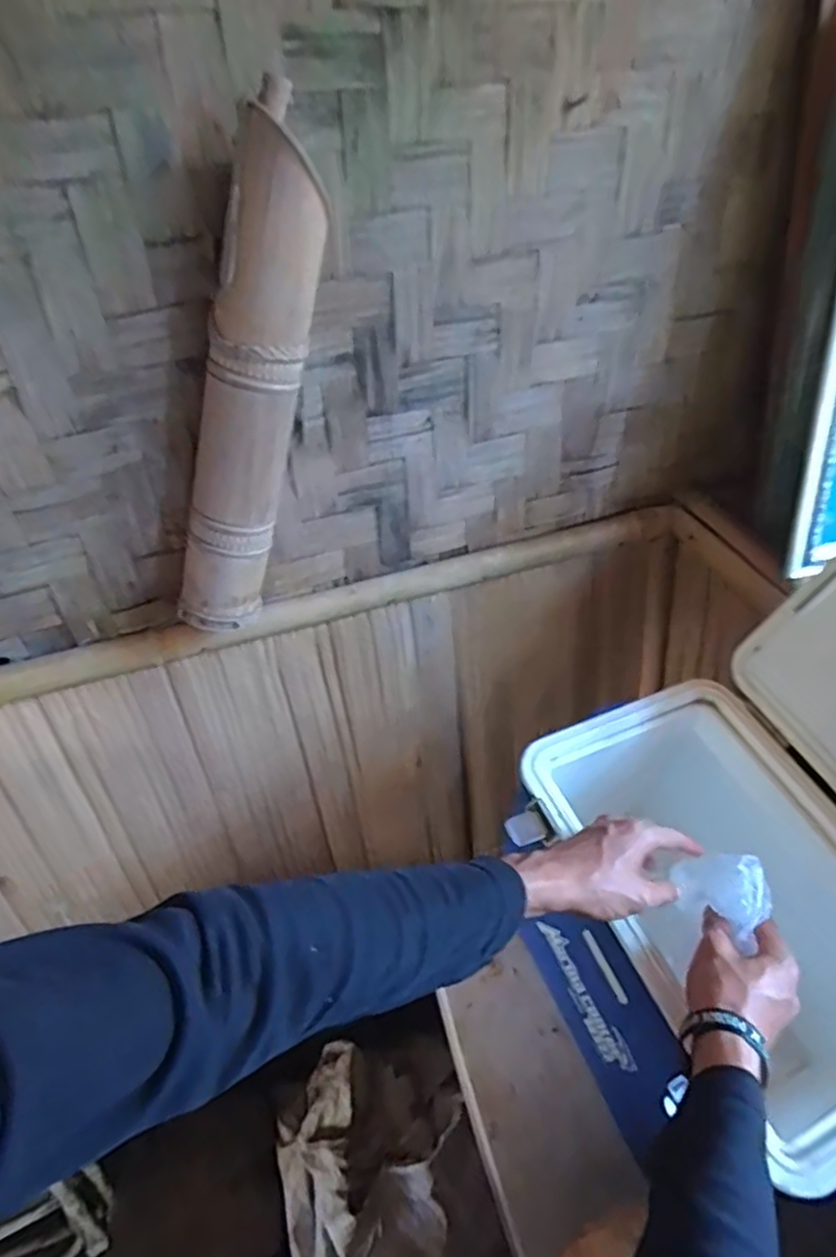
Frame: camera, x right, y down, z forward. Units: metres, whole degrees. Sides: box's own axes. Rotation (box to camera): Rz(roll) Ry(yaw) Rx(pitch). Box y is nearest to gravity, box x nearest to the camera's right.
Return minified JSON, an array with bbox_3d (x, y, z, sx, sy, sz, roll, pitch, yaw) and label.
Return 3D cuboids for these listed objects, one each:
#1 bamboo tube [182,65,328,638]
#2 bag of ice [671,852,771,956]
[{"bbox_3d":[-0.143,-0.185,0.562,0.062,0.432,0.069,37,36,28],"label":"bamboo tube"},{"bbox_3d":[0.245,0.214,0.530,0.039,0.072,0.078,2,49,2],"label":"bag of ice"}]

